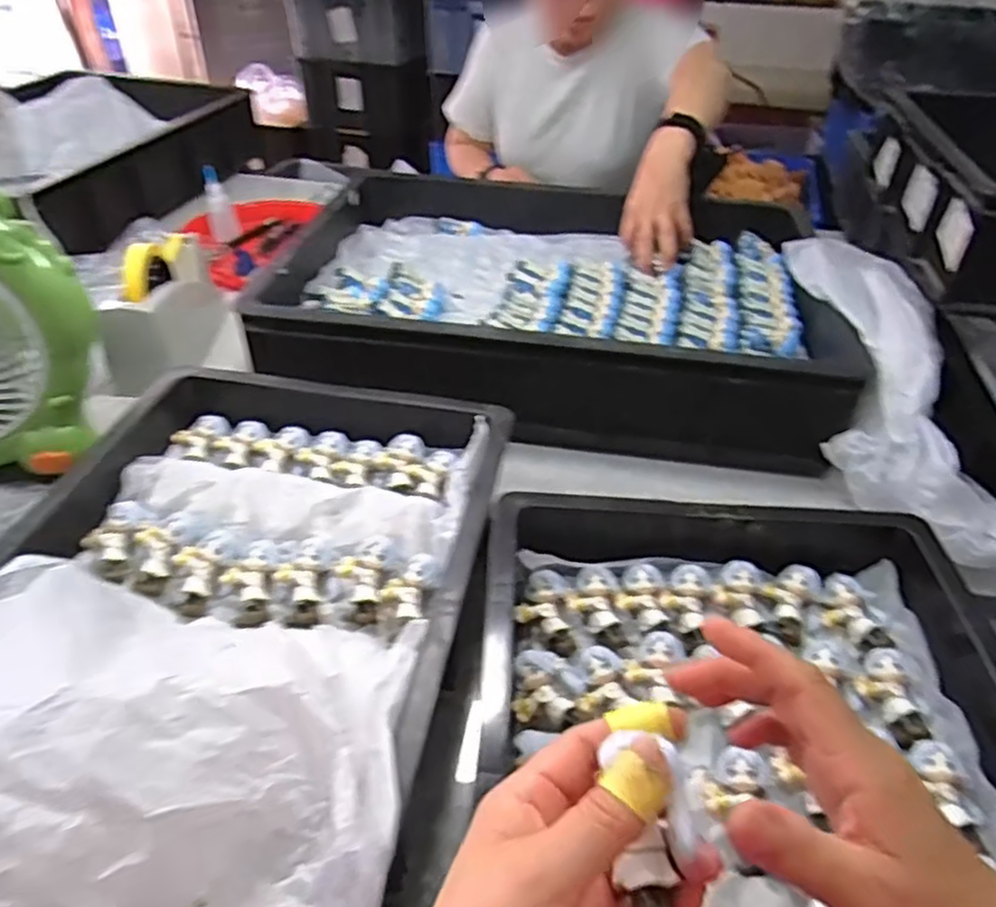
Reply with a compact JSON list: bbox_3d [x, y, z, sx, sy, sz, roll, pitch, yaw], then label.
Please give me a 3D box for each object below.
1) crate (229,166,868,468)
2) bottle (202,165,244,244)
[{"bbox_3d":[0.059,-0.184,0.829,0.584,0.110,0.447,8,39,7],"label":"crate"},{"bbox_3d":[-0.421,-0.376,1.082,0.049,0.110,0.032,-19,16,-24],"label":"bottle"}]

